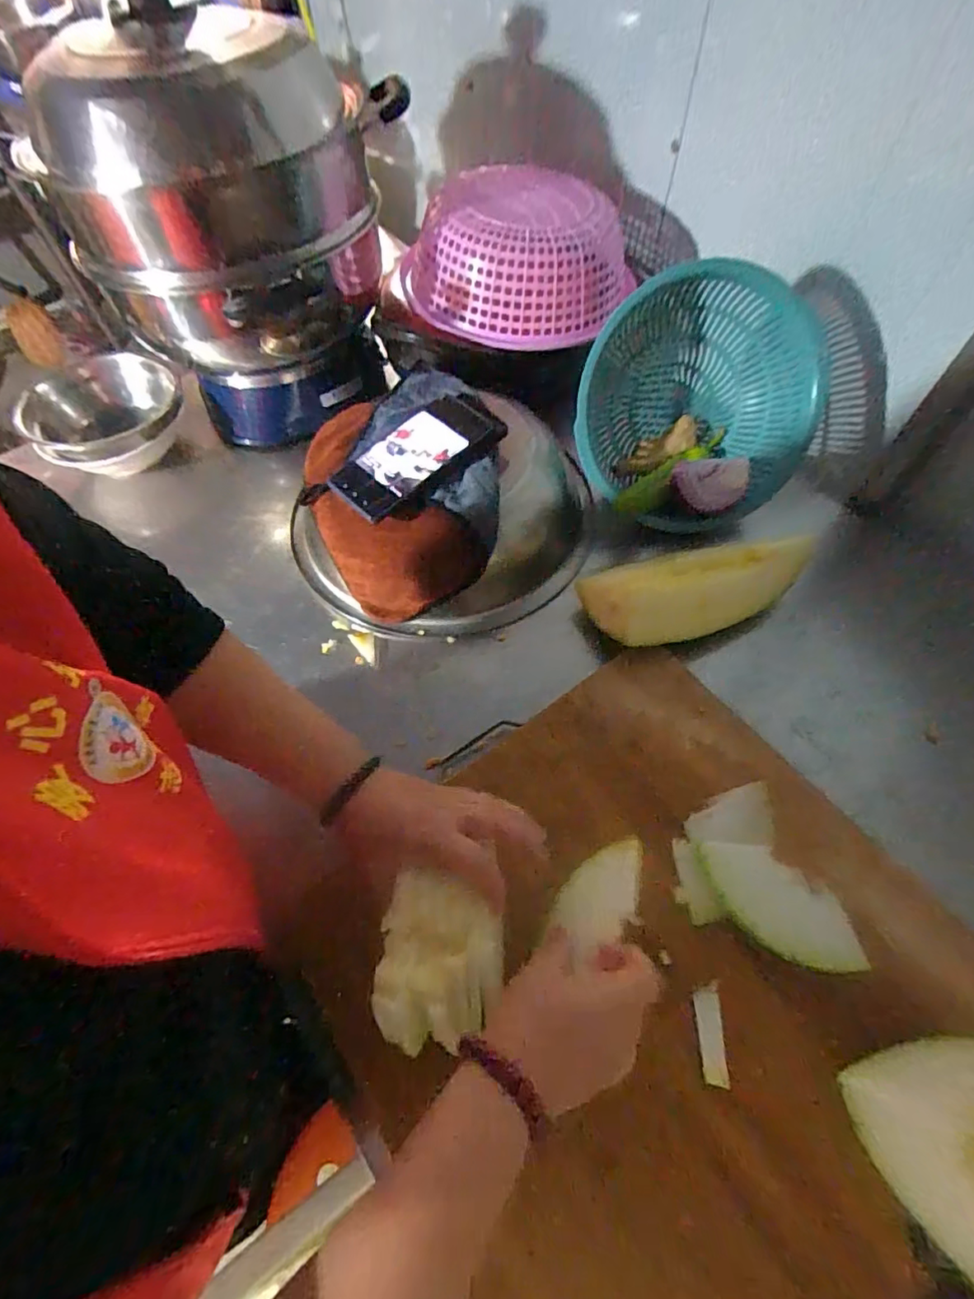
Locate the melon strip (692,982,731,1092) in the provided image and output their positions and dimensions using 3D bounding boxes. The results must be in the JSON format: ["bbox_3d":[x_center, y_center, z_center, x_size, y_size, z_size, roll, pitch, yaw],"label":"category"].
[{"bbox_3d":[0.161,0.277,0.395,0.017,0.004,0.060,3,59,2],"label":"melon strip"}]

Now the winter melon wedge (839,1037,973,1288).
[{"bbox_3d":[0.280,0.299,0.332,0.107,0.067,0.132,19,61,11],"label":"winter melon wedge"}]

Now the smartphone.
[{"bbox_3d":[-0.072,-0.206,0.573,0.180,0.016,0.093,-37,70,-13],"label":"smartphone"}]

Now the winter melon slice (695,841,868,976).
[{"bbox_3d":[0.225,0.197,0.424,0.125,0.007,0.064,38,67,20],"label":"winter melon slice"}]

